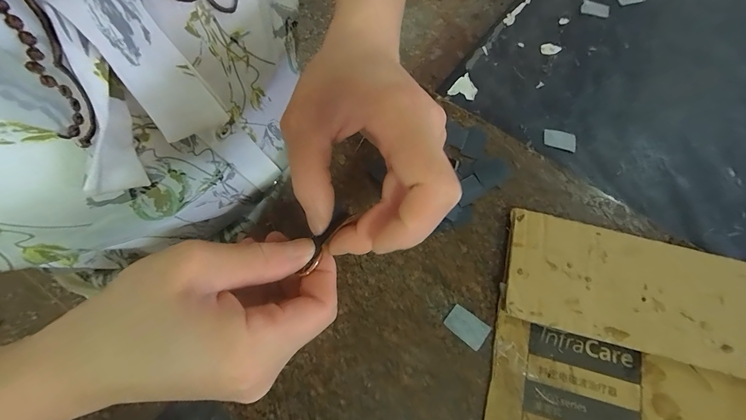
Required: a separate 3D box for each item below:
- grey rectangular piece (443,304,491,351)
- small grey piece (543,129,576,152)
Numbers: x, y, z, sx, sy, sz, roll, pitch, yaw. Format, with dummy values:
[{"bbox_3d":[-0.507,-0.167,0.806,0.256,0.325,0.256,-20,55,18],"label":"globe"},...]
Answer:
[{"bbox_3d":[0.067,0.083,0.239,0.029,0.004,0.019,37,74,11],"label":"grey rectangular piece"},{"bbox_3d":[0.174,-0.066,0.311,0.029,0.004,0.018,16,71,4],"label":"small grey piece"}]

